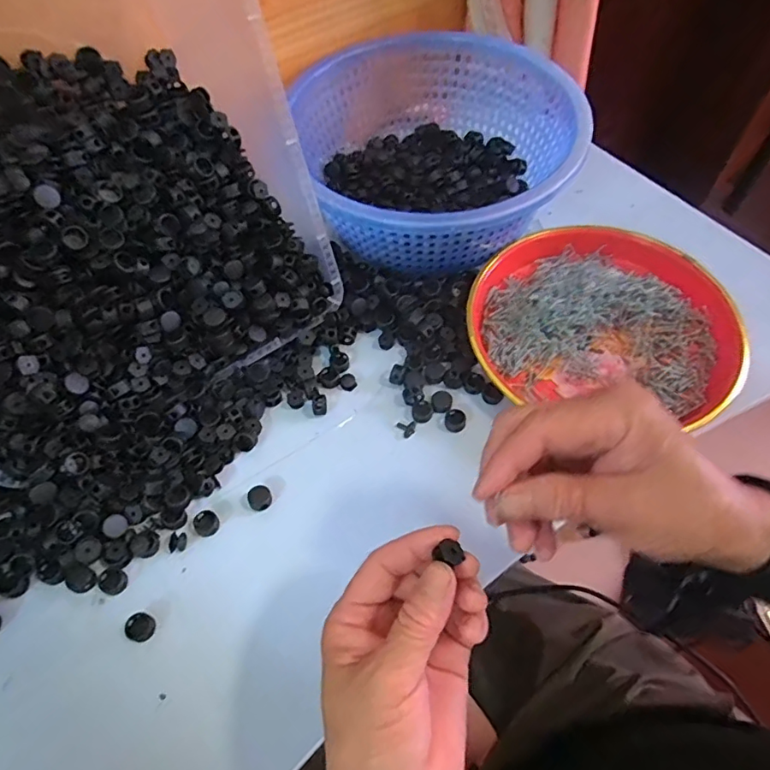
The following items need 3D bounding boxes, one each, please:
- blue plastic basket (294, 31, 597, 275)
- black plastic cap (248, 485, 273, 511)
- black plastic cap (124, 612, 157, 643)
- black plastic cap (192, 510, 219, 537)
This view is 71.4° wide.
[{"bbox_3d":[0.049,-0.224,0.518,0.240,0.104,0.235,-1,58,1],"label":"blue plastic basket"},{"bbox_3d":[-0.092,0.083,0.394,0.017,0.007,0.018,-1,58,1],"label":"black plastic cap"},{"bbox_3d":[-0.159,0.158,0.350,0.019,0.006,0.017,9,59,7],"label":"black plastic cap"},{"bbox_3d":[-0.129,0.100,0.387,0.019,0.005,0.017,38,67,22],"label":"black plastic cap"}]

